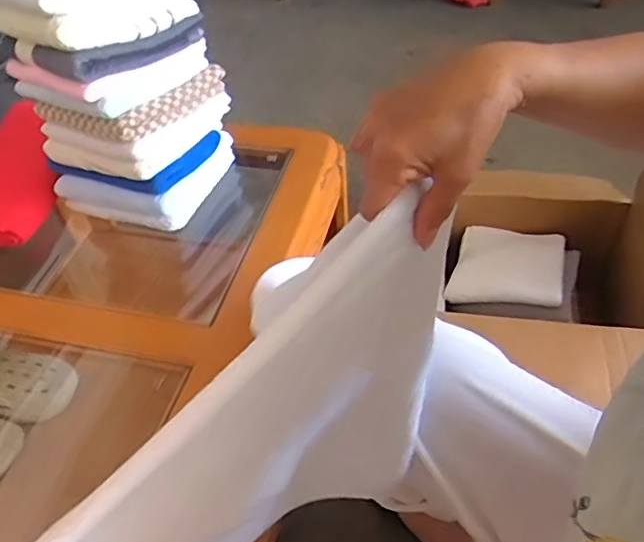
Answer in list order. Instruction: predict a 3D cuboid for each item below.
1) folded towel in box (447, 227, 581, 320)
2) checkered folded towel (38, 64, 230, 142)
[{"bbox_3d":[0.325,-0.010,0.957,0.191,0.050,0.191,14,50,17],"label":"folded towel in box"},{"bbox_3d":[-0.245,-0.231,0.740,0.158,0.040,0.174,21,52,22],"label":"checkered folded towel"}]

